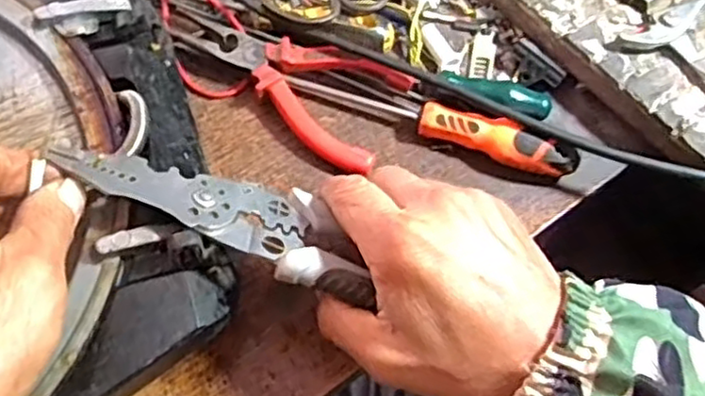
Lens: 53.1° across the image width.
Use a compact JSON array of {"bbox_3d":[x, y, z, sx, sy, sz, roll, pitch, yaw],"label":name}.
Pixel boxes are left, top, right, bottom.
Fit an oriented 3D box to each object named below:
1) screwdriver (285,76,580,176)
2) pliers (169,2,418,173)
[{"bbox_3d":[0.047,-0.047,0.417,0.170,0.024,0.020,19,64,6],"label":"screwdriver"},{"bbox_3d":[-0.047,-0.070,0.418,0.148,0.024,0.064,22,65,7],"label":"pliers"}]

